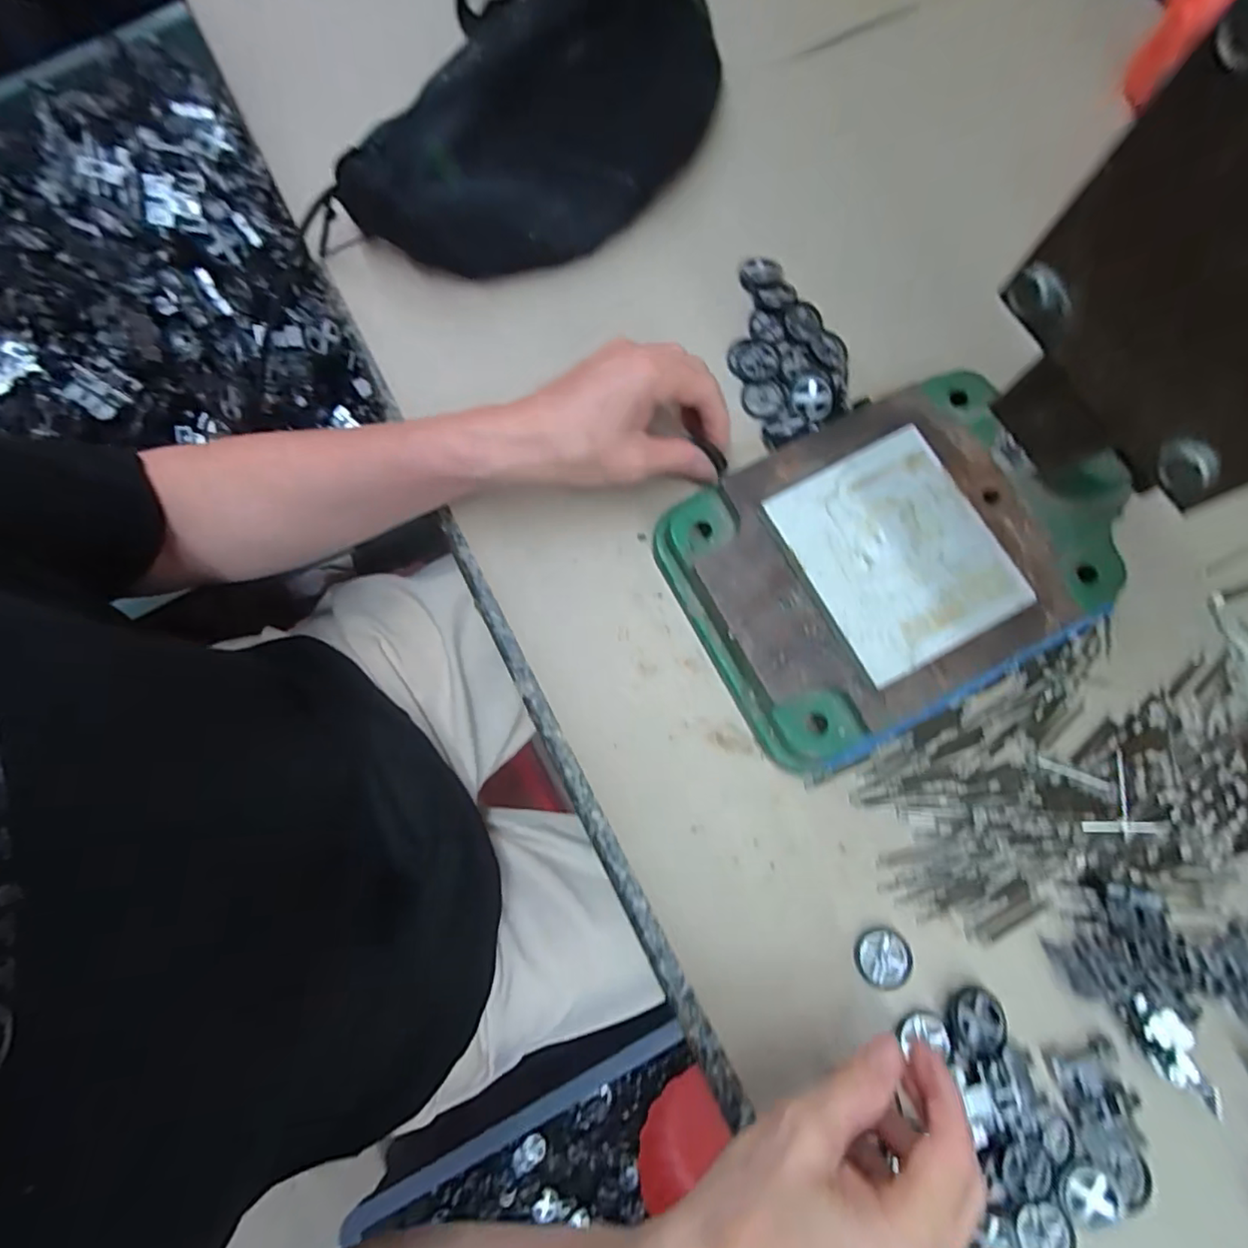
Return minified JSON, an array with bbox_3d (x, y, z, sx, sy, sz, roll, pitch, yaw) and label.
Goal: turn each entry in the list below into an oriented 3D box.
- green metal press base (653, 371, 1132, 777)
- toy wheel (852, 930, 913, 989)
[{"bbox_3d":[0.149,-0.038,0.324,0.231,0.052,0.164,-26,78,-4],"label":"green metal press base"},{"bbox_3d":[0.131,0.169,0.302,0.028,0.004,0.026,0,77,1],"label":"toy wheel"}]

